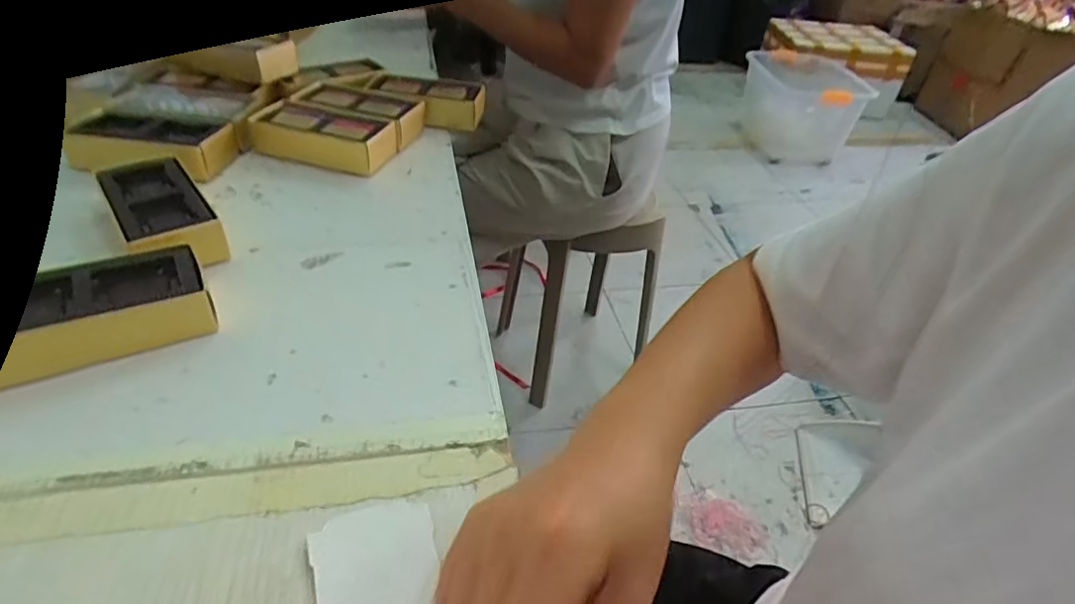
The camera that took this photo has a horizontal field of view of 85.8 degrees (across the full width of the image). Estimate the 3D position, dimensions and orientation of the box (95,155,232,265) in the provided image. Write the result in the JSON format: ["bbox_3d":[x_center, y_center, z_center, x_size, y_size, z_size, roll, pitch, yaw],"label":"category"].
[{"bbox_3d":[-0.263,-0.061,0.406,0.054,0.032,0.122,-23,48,-32],"label":"box"}]

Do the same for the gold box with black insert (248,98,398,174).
[{"bbox_3d":[-0.194,-0.152,0.529,0.117,0.033,0.066,11,39,4],"label":"gold box with black insert"}]

